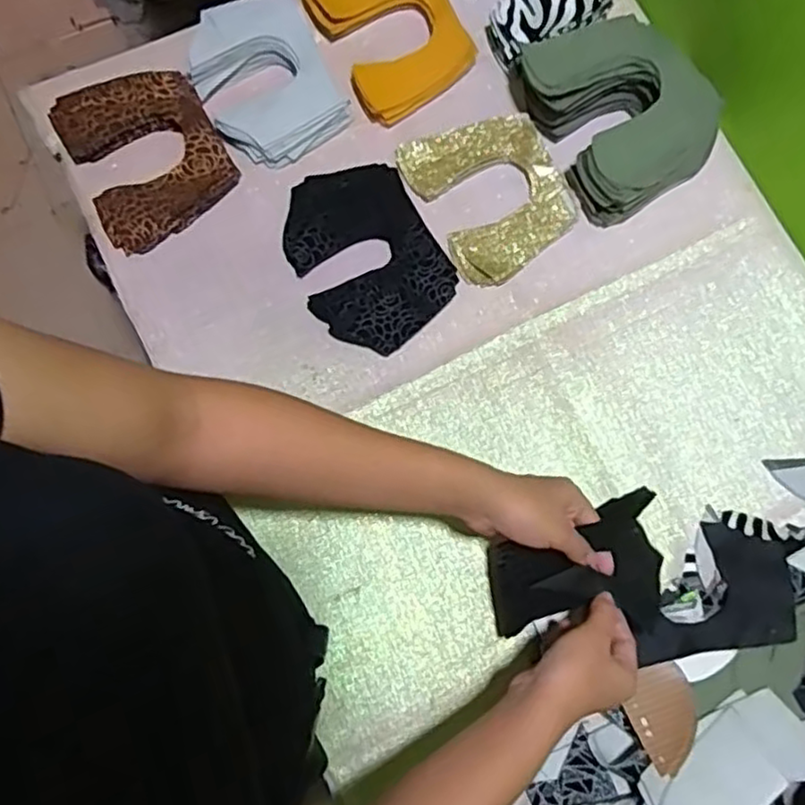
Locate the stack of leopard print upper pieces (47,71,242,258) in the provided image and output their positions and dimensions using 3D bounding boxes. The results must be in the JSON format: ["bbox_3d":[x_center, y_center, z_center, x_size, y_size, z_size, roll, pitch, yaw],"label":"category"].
[{"bbox_3d":[-0.240,-0.235,0.636,0.134,0.035,0.162,-29,79,-7],"label":"stack of leopard print upper pieces"}]

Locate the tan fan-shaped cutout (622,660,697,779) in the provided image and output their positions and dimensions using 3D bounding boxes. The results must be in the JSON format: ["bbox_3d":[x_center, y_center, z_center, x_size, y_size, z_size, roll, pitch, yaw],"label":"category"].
[{"bbox_3d":[0.203,0.241,0.518,0.053,0.004,0.072,-26,46,4],"label":"tan fan-shaped cutout"}]

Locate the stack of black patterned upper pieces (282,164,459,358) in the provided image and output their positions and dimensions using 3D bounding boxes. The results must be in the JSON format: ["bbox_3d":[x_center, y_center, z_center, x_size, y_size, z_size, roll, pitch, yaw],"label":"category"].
[{"bbox_3d":[-0.035,-0.134,0.618,0.124,0.037,0.174,-26,78,-6],"label":"stack of black patterned upper pieces"}]

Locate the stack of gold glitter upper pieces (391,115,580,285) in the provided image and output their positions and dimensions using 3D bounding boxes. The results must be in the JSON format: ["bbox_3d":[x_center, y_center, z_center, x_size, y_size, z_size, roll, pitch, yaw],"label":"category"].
[{"bbox_3d":[0.087,-0.201,0.641,0.131,0.019,0.159,-27,78,-6],"label":"stack of gold glitter upper pieces"}]

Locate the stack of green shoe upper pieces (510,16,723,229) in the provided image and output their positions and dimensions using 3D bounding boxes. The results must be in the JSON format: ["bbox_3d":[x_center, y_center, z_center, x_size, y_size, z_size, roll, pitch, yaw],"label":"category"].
[{"bbox_3d":[0.195,-0.276,0.637,0.140,0.075,0.180,-37,80,-8],"label":"stack of green shoe upper pieces"}]

